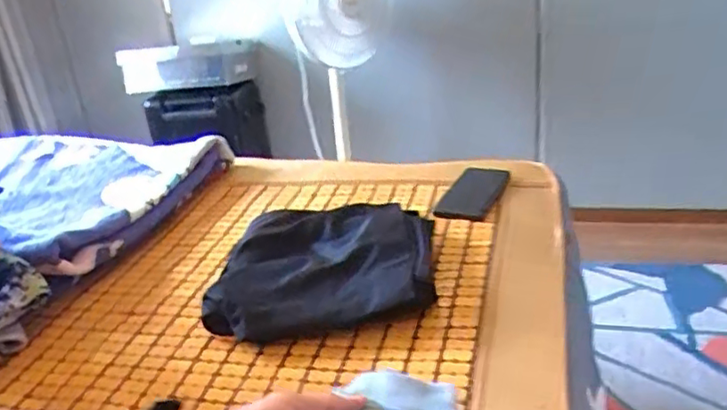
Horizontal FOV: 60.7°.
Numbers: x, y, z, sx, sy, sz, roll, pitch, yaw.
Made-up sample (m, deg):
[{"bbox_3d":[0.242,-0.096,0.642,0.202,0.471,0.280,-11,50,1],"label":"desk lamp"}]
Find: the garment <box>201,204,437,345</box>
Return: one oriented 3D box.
[{"bbox_3d":[-0.047,0.066,0.780,0.255,0.055,0.257,-5,23,5],"label":"garment"}]

